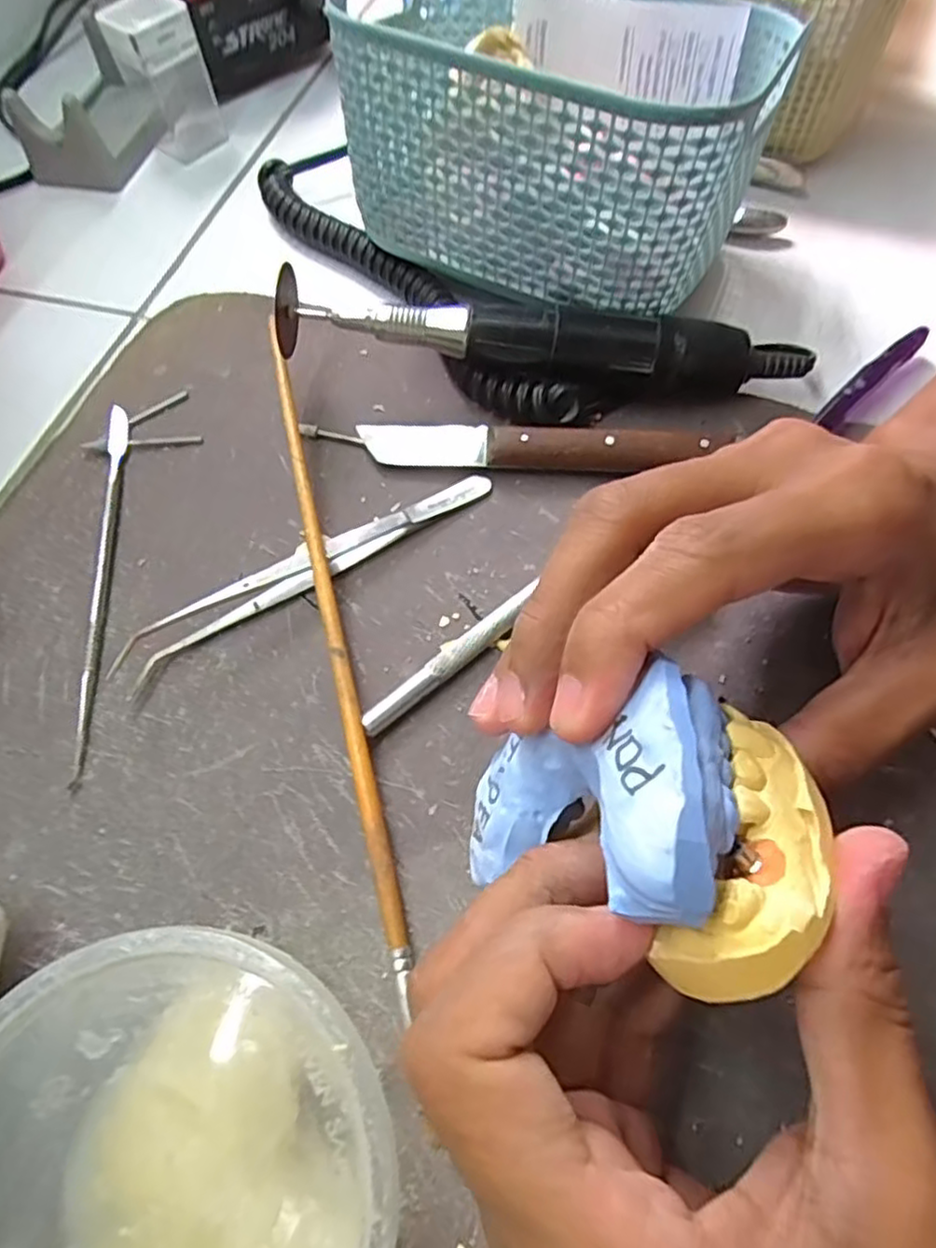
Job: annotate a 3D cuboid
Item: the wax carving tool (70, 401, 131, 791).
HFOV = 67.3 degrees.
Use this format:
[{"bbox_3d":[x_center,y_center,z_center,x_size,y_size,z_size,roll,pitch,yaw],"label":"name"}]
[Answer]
[{"bbox_3d":[-0.134,-0.019,0.259,0.007,0.005,0.158,-8,63,-2],"label":"wax carving tool"}]

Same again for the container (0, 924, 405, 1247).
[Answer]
[{"bbox_3d":[-0.067,0.127,0.158,0.100,0.044,0.101,-1,63,2],"label":"container"}]

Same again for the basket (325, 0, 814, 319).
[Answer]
[{"bbox_3d":[0.037,-0.199,0.290,0.159,0.095,0.118,28,67,15],"label":"basket"}]

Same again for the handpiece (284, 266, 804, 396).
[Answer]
[{"bbox_3d":[0.028,-0.106,0.275,0.200,0.039,0.024,4,63,4],"label":"handpiece"}]

